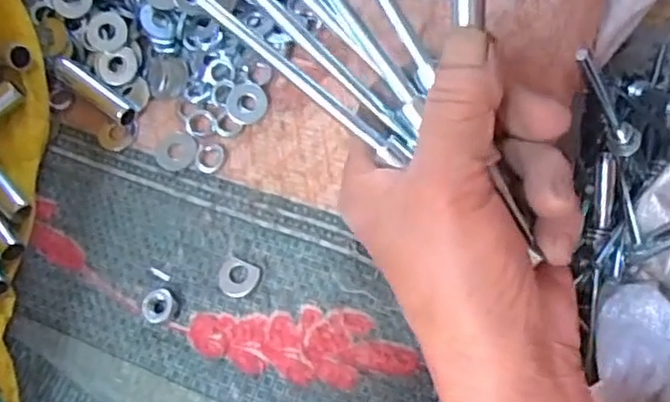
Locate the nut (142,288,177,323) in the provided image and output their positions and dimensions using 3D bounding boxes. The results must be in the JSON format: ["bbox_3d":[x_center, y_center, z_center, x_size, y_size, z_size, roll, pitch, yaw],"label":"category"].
[{"bbox_3d":[-0.071,0.043,0.261,0.013,0.006,0.014,11,74,9],"label":"nut"}]

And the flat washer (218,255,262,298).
[{"bbox_3d":[-0.040,0.031,0.260,0.017,0.004,0.015,21,76,11],"label":"flat washer"}]

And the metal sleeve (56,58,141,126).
[{"bbox_3d":[-0.109,-0.050,0.293,0.044,0.009,0.012,34,79,14],"label":"metal sleeve"}]

